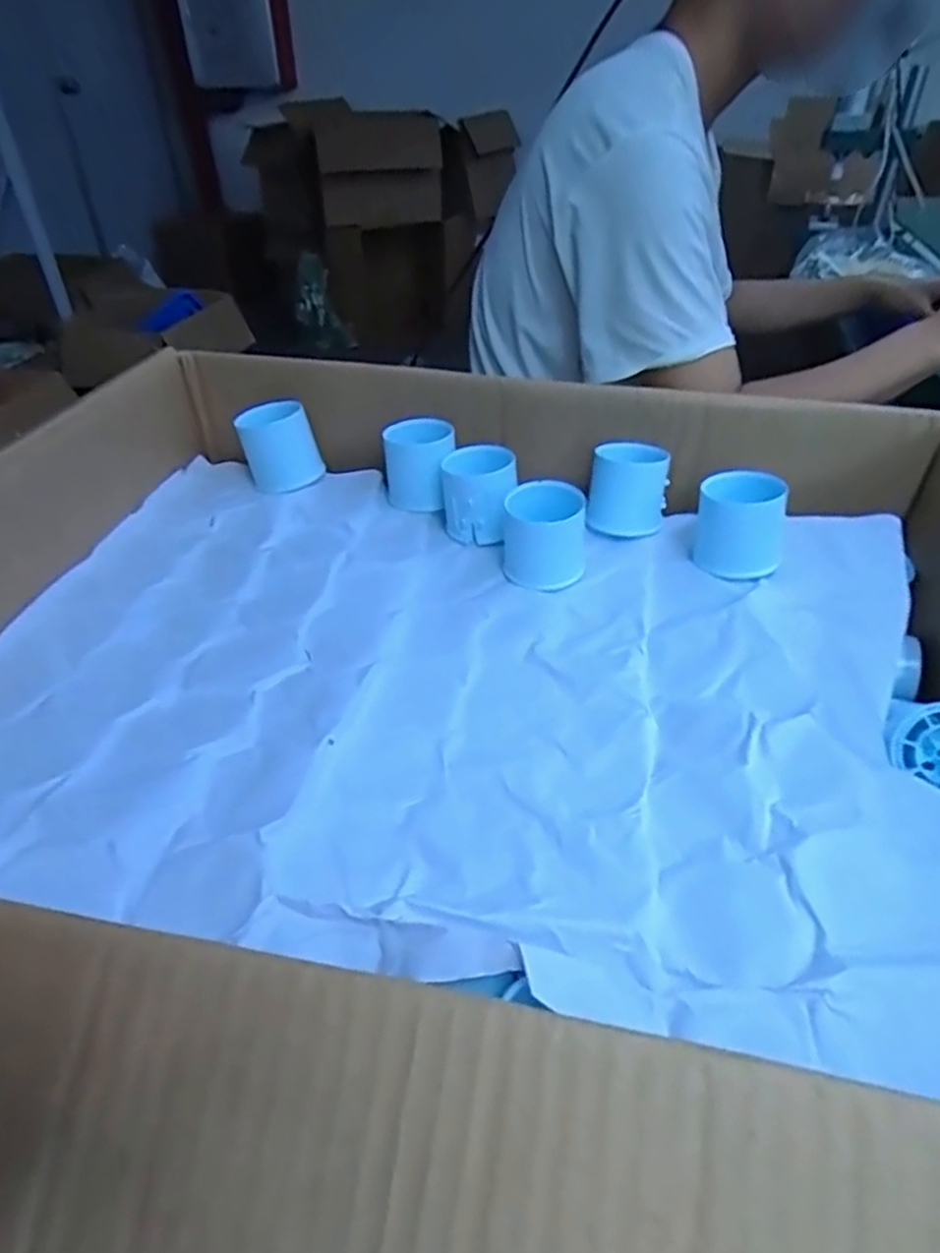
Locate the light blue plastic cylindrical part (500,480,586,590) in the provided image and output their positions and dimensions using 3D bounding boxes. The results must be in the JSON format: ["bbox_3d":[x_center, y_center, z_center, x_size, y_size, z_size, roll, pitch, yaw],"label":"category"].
[{"bbox_3d":[0.051,-0.061,0.464,0.057,0.060,0.048,6,40,8],"label":"light blue plastic cylindrical part"}]

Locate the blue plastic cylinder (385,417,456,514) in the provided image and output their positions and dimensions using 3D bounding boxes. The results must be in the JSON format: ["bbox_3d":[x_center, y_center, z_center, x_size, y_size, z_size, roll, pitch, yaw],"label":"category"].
[{"bbox_3d":[-0.040,-0.119,0.520,0.050,0.060,0.049,4,39,-5],"label":"blue plastic cylinder"}]

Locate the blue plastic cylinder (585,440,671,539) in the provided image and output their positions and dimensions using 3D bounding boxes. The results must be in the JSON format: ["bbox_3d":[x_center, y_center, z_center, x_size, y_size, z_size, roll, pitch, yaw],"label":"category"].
[{"bbox_3d":[0.113,-0.099,0.494,0.055,0.052,0.048,11,39,4],"label":"blue plastic cylinder"}]

